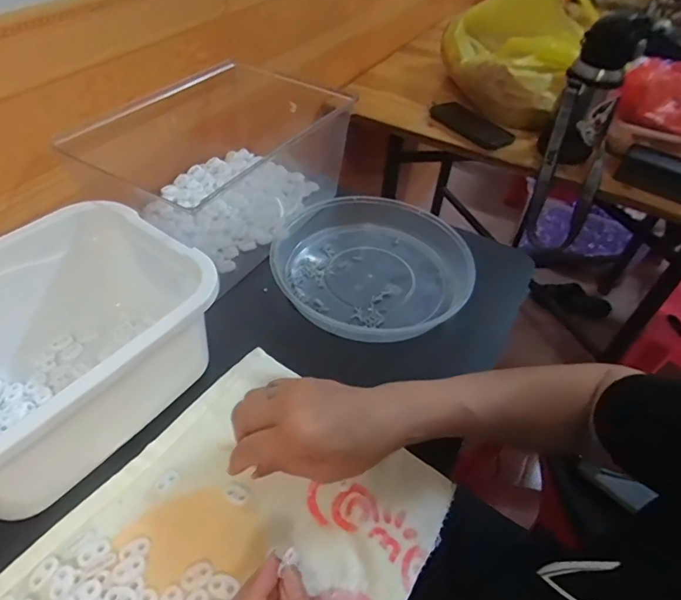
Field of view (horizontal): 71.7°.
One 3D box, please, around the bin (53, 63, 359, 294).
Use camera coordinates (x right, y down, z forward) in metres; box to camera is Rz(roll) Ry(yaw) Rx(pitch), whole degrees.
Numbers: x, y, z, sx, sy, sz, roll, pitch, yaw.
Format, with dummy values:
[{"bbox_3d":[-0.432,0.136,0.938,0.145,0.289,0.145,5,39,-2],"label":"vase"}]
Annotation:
[{"bbox_3d":[-0.155,-0.190,0.623,0.252,0.116,0.329,20,47,11],"label":"bin"}]

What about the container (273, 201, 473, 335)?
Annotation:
[{"bbox_3d":[0.036,-0.045,0.570,0.227,0.038,0.229,4,46,-4],"label":"container"}]

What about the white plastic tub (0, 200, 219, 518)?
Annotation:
[{"bbox_3d":[-0.241,0.041,0.393,0.182,0.112,0.237,31,50,21],"label":"white plastic tub"}]

